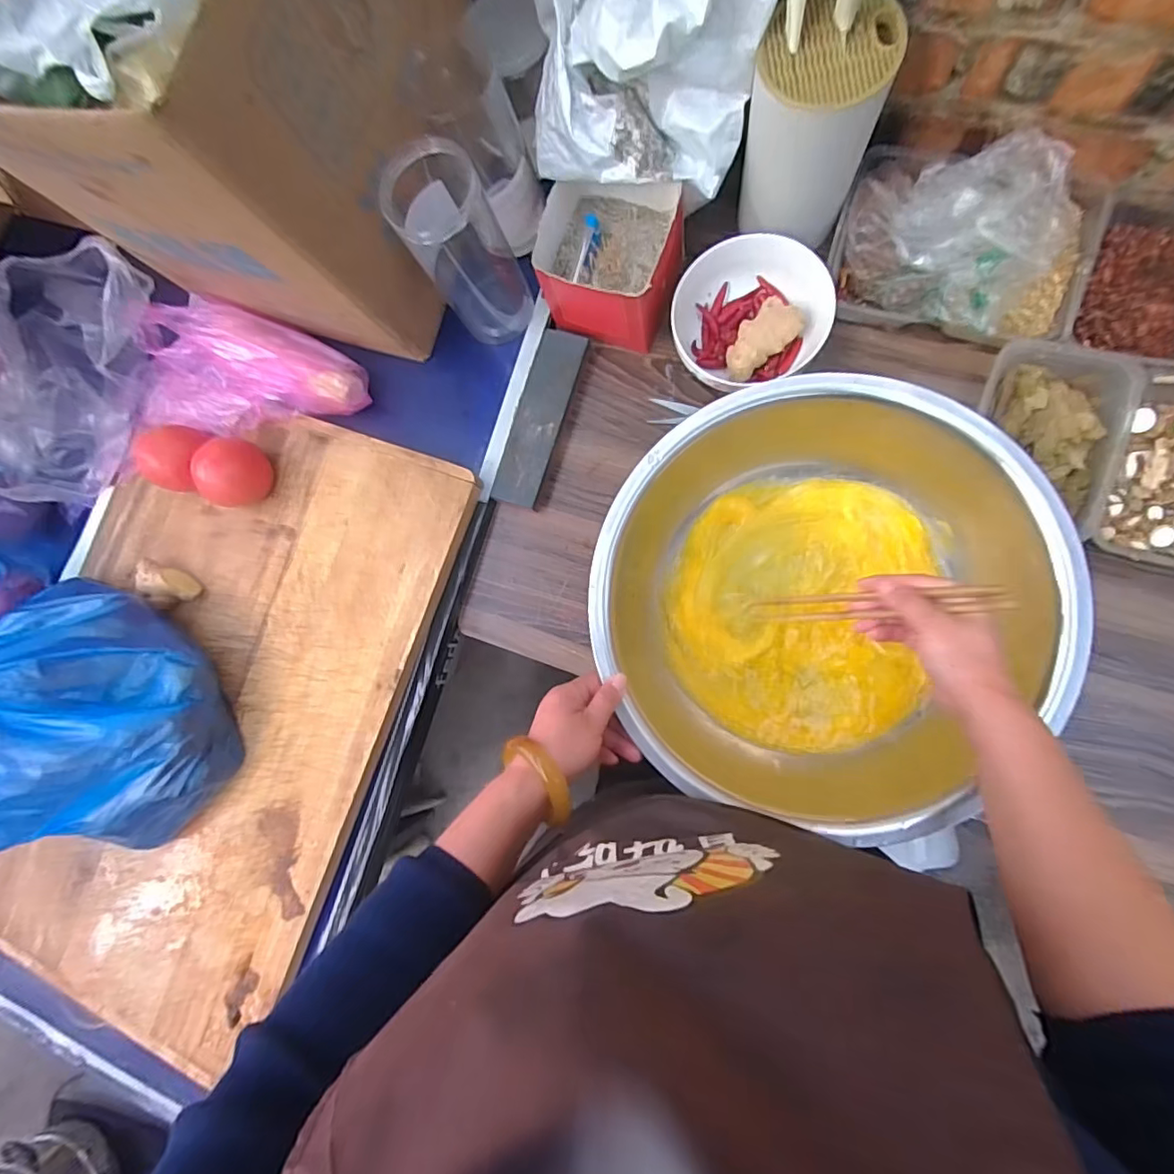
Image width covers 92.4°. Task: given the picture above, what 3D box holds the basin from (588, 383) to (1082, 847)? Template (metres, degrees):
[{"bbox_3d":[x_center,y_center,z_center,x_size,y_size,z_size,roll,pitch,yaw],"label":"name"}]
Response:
[{"bbox_3d":[0.202,0.008,0.517,0.373,0.113,0.353,0,86,8],"label":"basin"}]

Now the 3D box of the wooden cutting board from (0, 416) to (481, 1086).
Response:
[{"bbox_3d":[-0.433,0.138,0.635,0.430,0.034,0.689,19,88,11],"label":"wooden cutting board"}]

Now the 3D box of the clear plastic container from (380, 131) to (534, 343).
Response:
[{"bbox_3d":[-0.122,-0.329,0.545,0.084,0.176,0.090,-1,84,10],"label":"clear plastic container"}]

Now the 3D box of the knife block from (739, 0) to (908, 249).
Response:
[{"bbox_3d":[0.200,-0.409,0.503,0.105,0.149,0.102,21,88,12],"label":"knife block"}]

